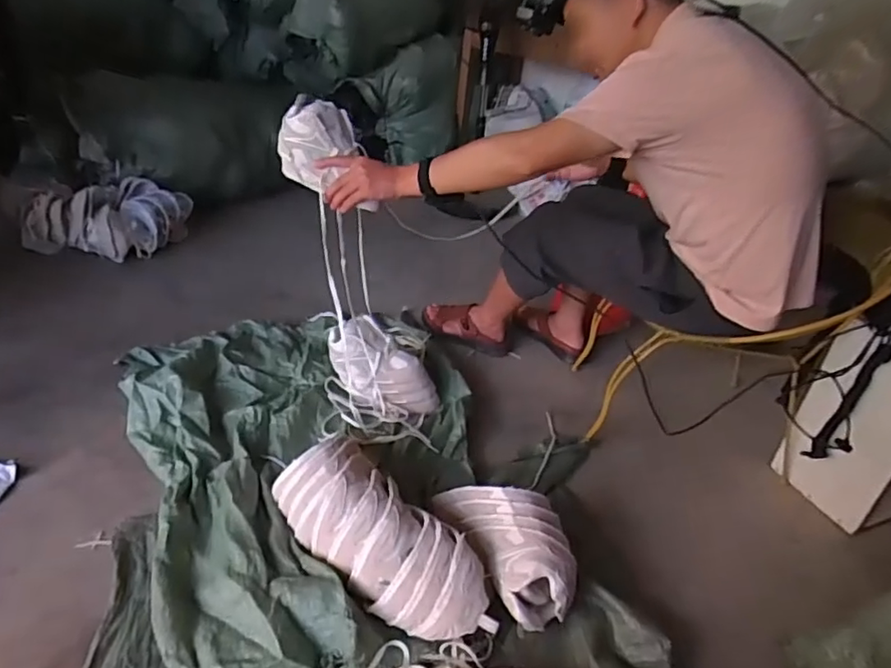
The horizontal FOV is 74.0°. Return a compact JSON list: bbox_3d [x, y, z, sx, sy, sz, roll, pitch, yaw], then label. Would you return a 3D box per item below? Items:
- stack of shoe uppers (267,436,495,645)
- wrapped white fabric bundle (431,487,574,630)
[{"bbox_3d":[-0.103,0.320,0.957,0.422,0.117,0.175,29,38,30],"label":"stack of shoe uppers"},{"bbox_3d":[0.116,0.346,1.002,0.142,0.118,0.276,-12,37,-28],"label":"wrapped white fabric bundle"}]

